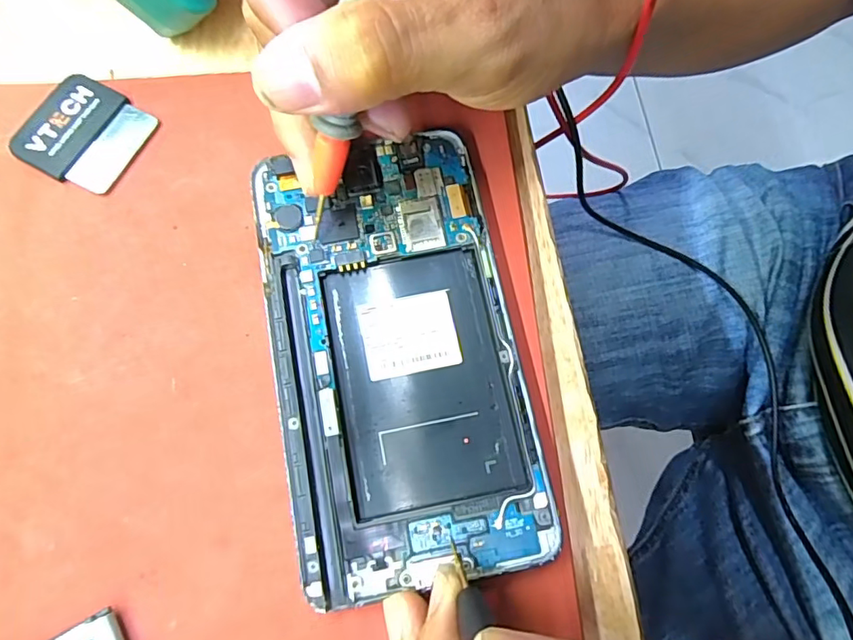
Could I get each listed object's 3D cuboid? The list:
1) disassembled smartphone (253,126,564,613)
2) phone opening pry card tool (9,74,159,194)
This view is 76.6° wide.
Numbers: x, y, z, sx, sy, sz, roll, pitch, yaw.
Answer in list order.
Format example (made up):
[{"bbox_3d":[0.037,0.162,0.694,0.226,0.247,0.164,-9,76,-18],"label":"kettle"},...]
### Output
[{"bbox_3d":[-0.011,0.008,0.175,0.076,0.005,0.143,-11,75,-3],"label":"disassembled smartphone"},{"bbox_3d":[-0.125,-0.068,0.198,0.040,0.005,0.039,28,76,6],"label":"phone opening pry card tool"}]

